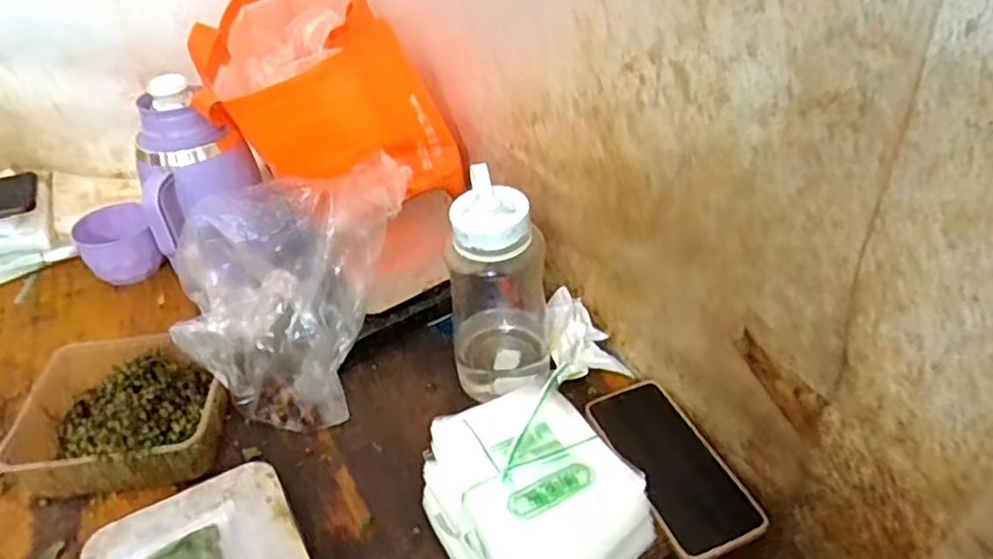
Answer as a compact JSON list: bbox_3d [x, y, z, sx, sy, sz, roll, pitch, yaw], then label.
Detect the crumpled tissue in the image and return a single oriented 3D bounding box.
[{"bbox_3d":[0.083,0.055,0.688,0.075,0.046,0.101,-12,39,-11],"label":"crumpled tissue"}]

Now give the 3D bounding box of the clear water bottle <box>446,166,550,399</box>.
[{"bbox_3d":[0.003,0.017,0.615,0.085,0.212,0.084,-1,39,3],"label":"clear water bottle"}]

